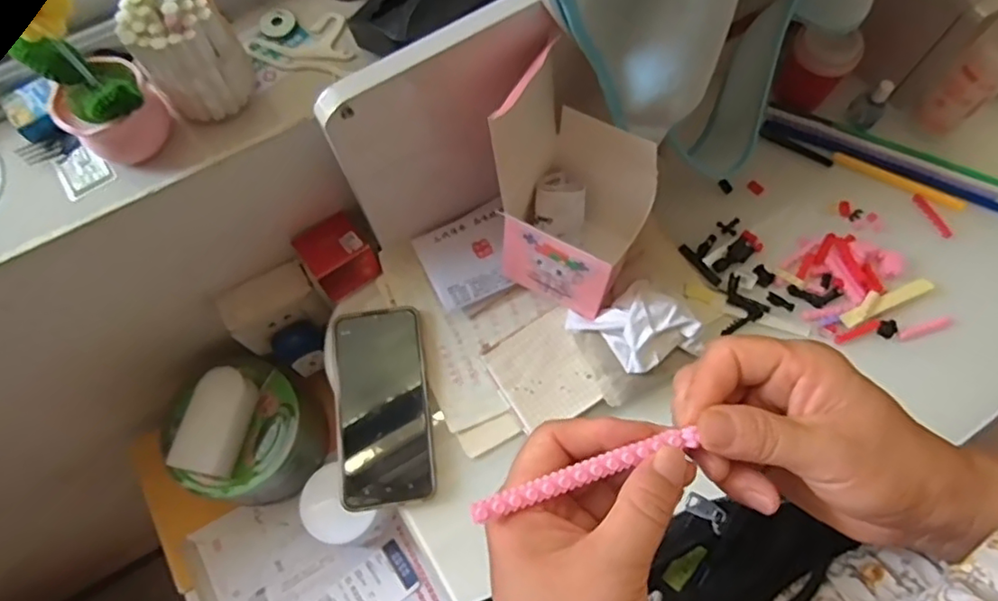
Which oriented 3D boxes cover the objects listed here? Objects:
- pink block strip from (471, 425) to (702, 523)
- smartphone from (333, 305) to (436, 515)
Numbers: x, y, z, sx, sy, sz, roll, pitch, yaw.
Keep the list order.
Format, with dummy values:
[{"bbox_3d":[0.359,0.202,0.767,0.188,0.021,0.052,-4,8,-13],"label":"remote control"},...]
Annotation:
[{"bbox_3d":[0.035,0.069,0.241,0.093,0.004,0.009,-18,70,-10],"label":"pink block strip"},{"bbox_3d":[-0.097,0.086,0.510,0.077,0.014,0.161,-9,70,-3],"label":"smartphone"}]

